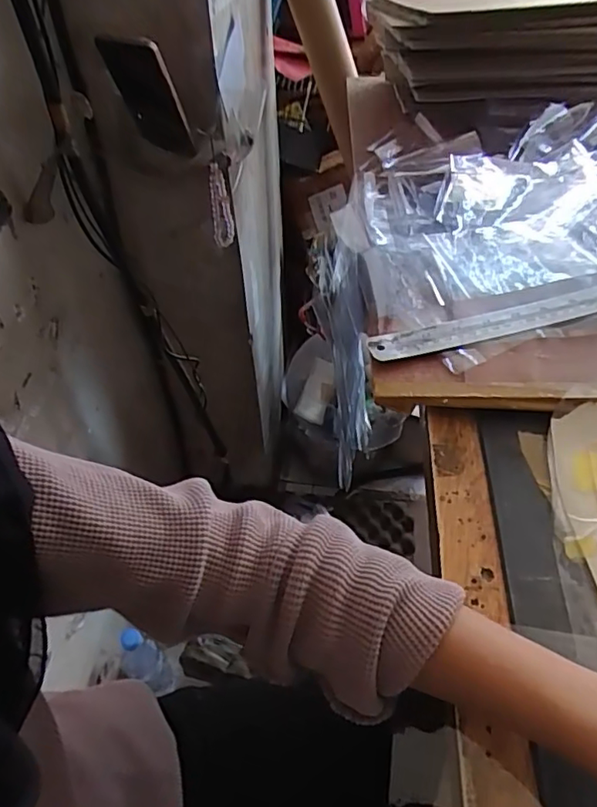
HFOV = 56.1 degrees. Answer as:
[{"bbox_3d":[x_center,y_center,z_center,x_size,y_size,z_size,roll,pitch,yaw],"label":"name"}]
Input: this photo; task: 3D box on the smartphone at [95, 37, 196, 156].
[{"bbox_3d":[-0.183,-0.373,0.687,0.079,0.148,0.012,11,64,15],"label":"smartphone"}]

